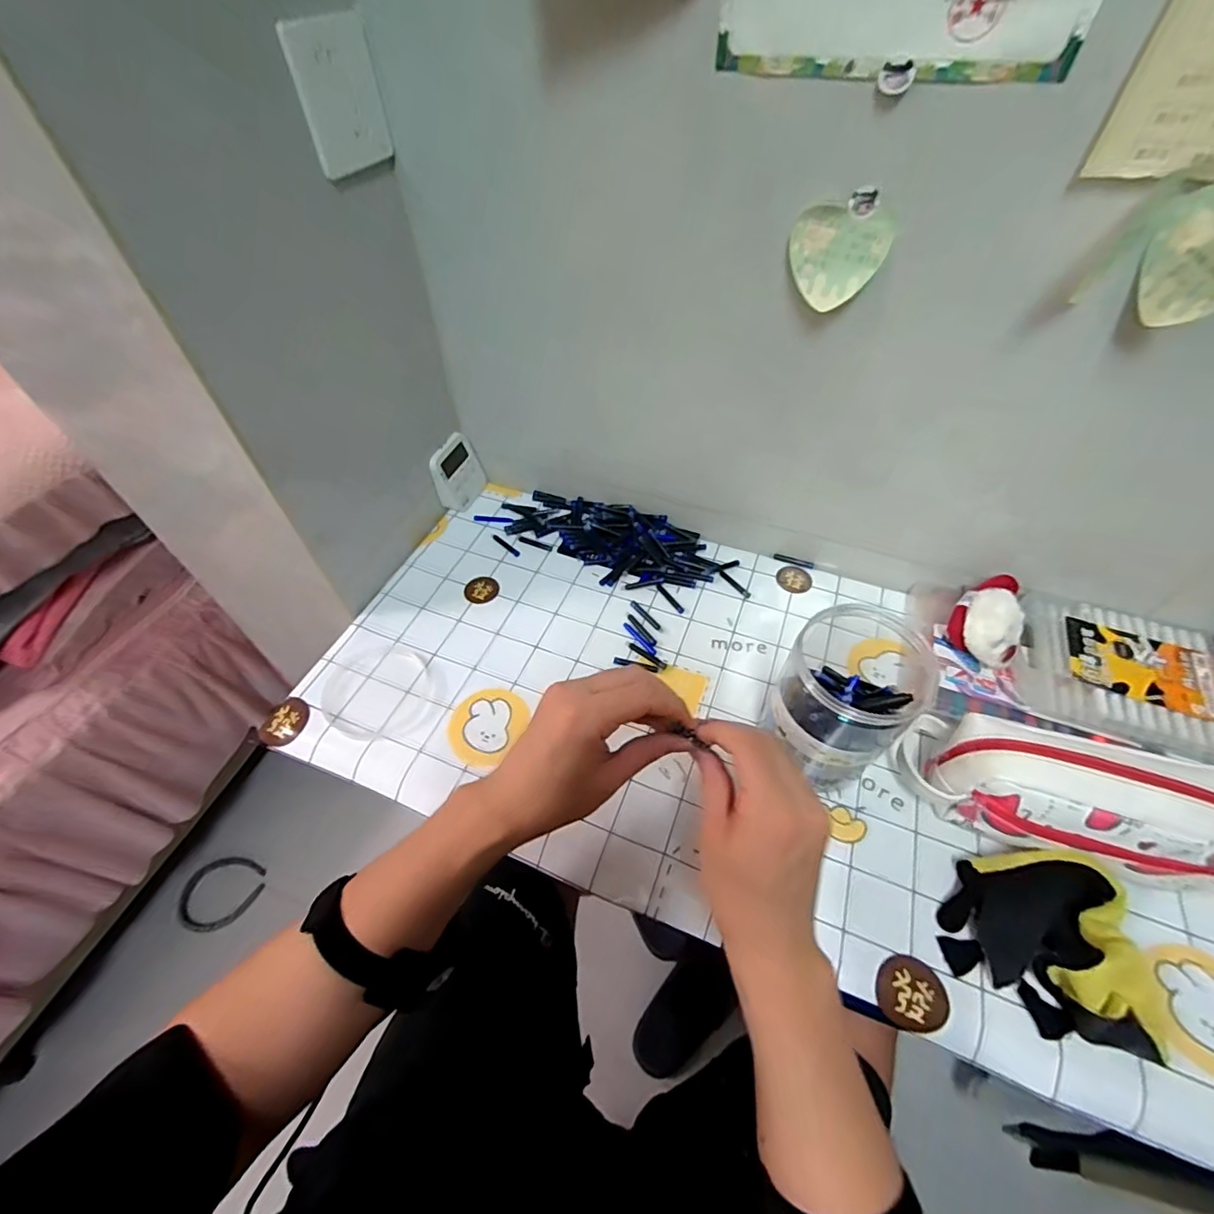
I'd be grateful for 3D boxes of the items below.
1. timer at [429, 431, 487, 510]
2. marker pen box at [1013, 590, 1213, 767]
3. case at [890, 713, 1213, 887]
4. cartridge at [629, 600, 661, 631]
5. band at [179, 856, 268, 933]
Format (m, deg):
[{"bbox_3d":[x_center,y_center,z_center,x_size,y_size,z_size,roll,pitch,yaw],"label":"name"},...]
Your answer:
[{"bbox_3d":[-0.195,-0.174,0.696,0.019,0.081,0.075,5,49,27],"label":"timer"},{"bbox_3d":[0.489,0.061,0.508,0.176,0.021,0.139,13,49,13],"label":"marker pen box"},{"bbox_3d":[0.357,0.149,0.429,0.211,0.098,0.090,17,54,13],"label":"case"},{"bbox_3d":[0.042,0.008,0.597,0.009,0.004,0.049,-32,59,-23],"label":"cartridge"},{"bbox_3d":[-0.784,0.582,1.091,0.130,0.011,0.138,9,53,-12],"label":"band"}]

